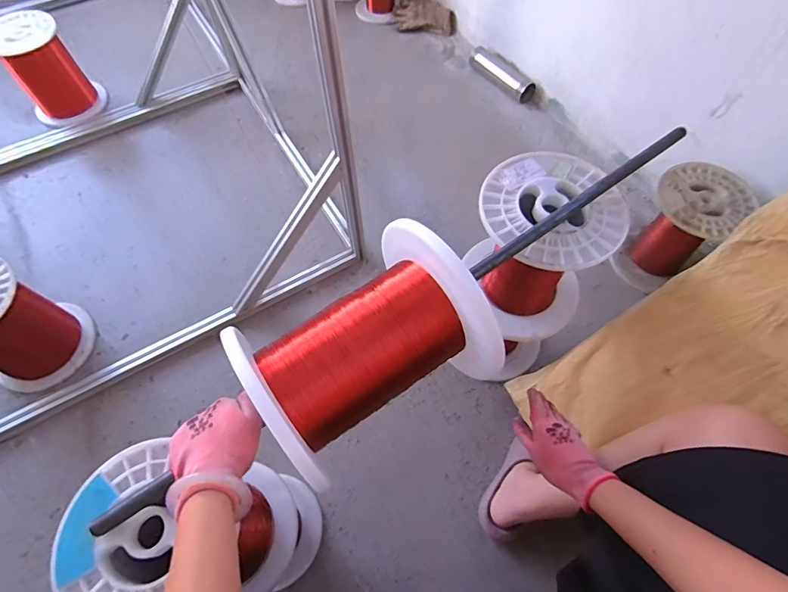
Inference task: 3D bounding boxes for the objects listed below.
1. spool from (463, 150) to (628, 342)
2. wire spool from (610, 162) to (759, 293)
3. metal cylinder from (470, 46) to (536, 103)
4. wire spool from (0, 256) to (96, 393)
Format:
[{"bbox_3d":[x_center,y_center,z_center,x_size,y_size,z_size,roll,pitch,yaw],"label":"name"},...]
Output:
[{"bbox_3d":[0.225,-0.073,0.690,0.201,0.223,0.187,0,61,1],"label":"spool"},{"bbox_3d":[0.636,-0.159,0.989,0.211,0.215,0.165,-33,67,-16],"label":"wire spool"},{"bbox_3d":[0.338,-0.707,1.373,0.064,0.053,0.264,-33,65,-16],"label":"metal cylinder"},{"bbox_3d":[-0.799,0.061,0.887,0.196,0.244,0.199,0,63,0],"label":"wire spool"}]

